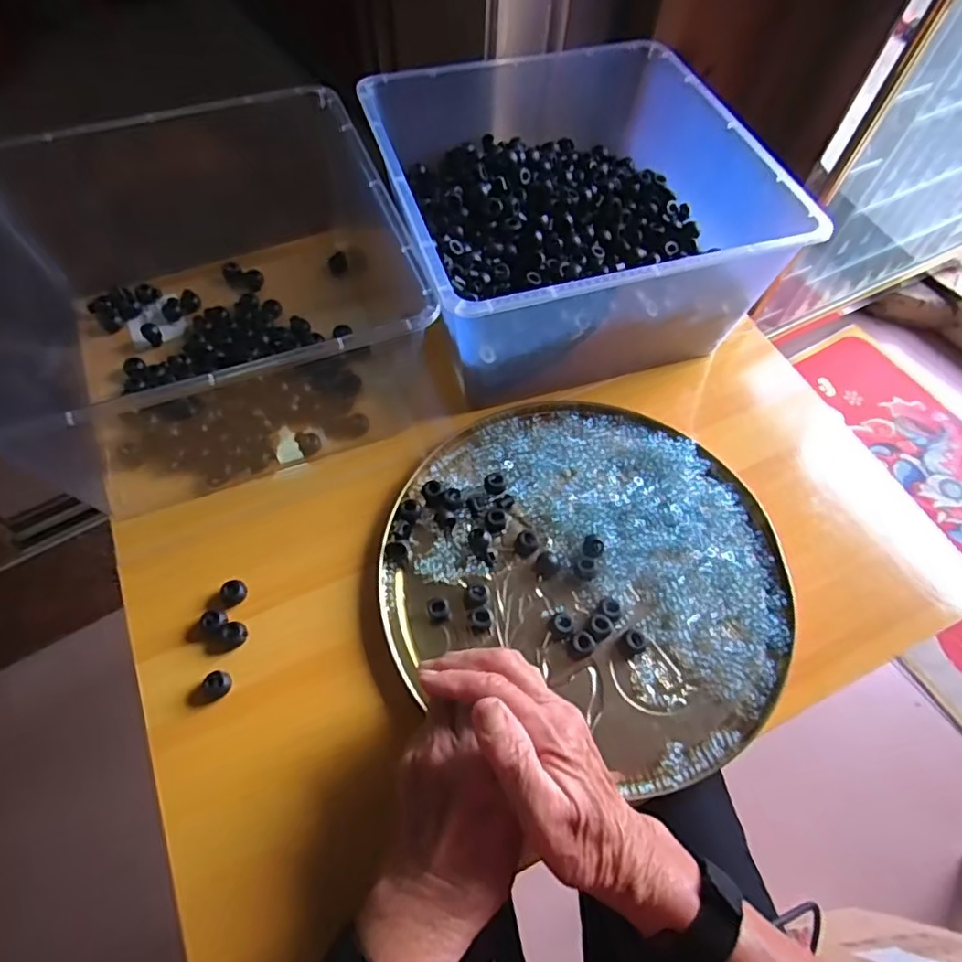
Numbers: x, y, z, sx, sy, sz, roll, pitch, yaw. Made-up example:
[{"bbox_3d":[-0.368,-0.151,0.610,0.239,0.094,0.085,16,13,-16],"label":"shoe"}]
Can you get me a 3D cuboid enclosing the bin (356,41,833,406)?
[{"bbox_3d":[0.065,-0.258,0.547,0.298,0.138,0.351,-15,63,-11],"label":"bin"}]

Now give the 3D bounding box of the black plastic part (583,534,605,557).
[{"bbox_3d":[0.085,0.048,0.441,0.017,0.010,0.017,1,61,-2],"label":"black plastic part"}]

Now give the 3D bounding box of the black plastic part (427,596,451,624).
[{"bbox_3d":[-0.030,0.092,0.420,0.016,0.010,0.017,1,61,-2],"label":"black plastic part"}]

